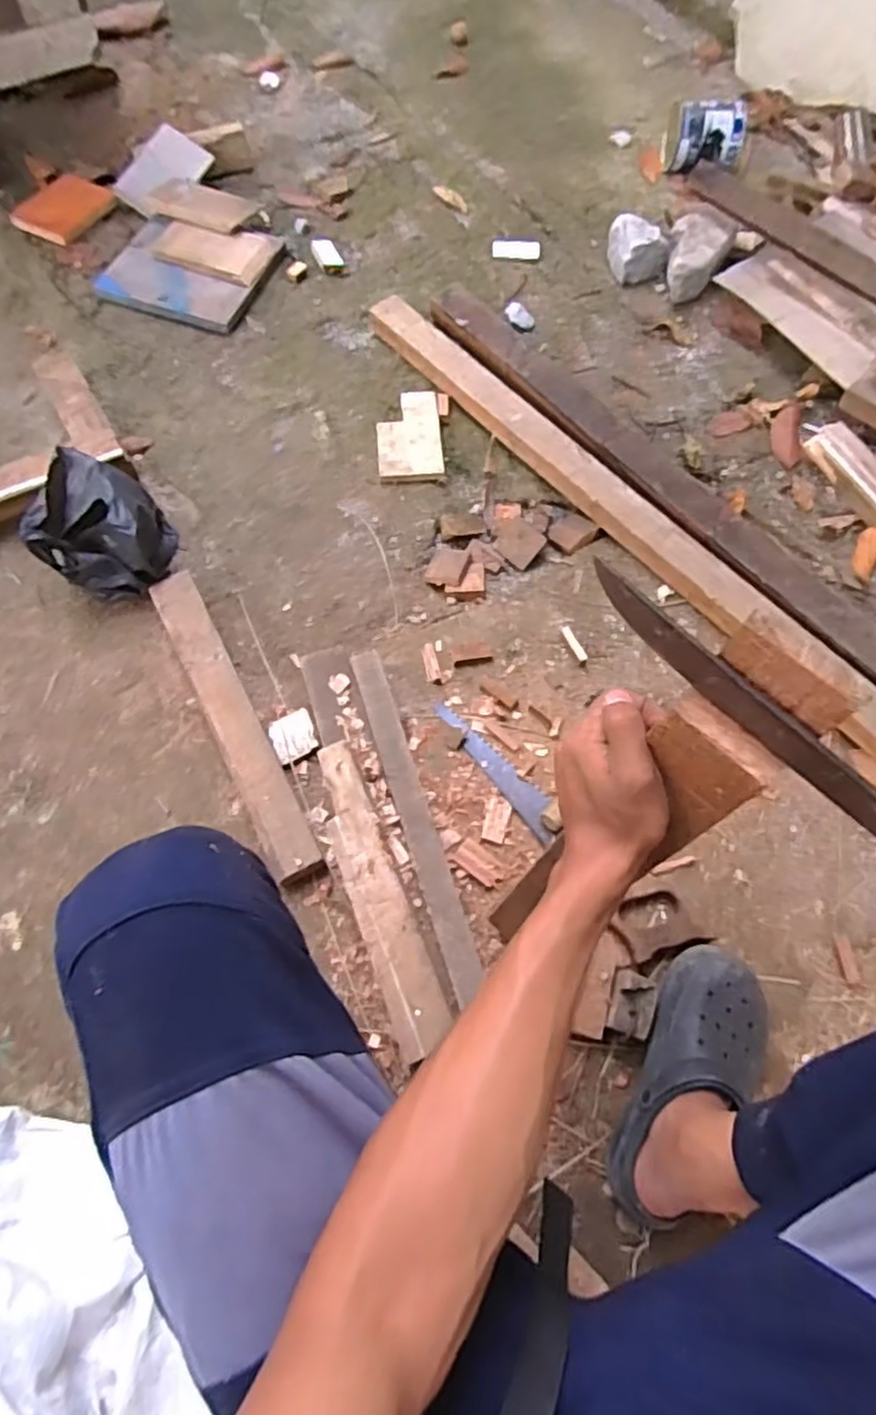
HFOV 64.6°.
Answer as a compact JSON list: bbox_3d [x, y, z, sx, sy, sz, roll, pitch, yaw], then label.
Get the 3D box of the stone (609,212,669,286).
[{"bbox_3d":[0.370,-0.844,1.285,0.114,0.072,0.090,13,68,4],"label":"stone"}]

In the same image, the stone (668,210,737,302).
[{"bbox_3d":[0.473,-0.831,1.278,0.115,0.075,0.154,23,69,7],"label":"stone"}]

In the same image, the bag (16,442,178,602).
[{"bbox_3d":[-0.468,-0.241,0.963,0.158,0.135,0.158,-2,68,-3],"label":"bag"}]

